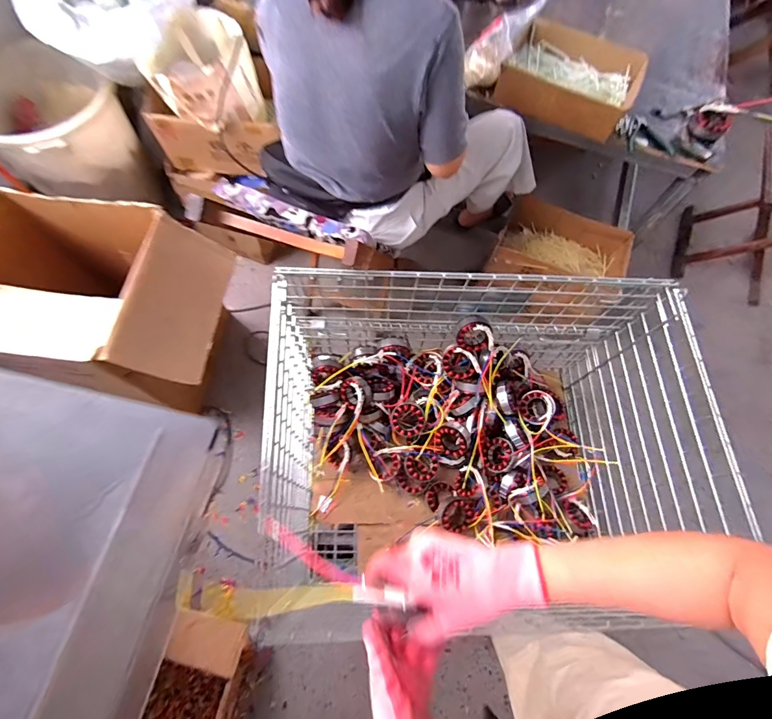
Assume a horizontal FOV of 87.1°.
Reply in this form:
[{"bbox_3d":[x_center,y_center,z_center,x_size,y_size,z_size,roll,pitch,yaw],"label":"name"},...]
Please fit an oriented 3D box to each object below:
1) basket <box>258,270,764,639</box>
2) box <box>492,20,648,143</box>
[{"bbox_3d":[0.177,0.169,0.935,0.785,0.516,0.541,1,68,-3],"label":"basket"},{"bbox_3d":[0.463,-0.707,1.016,0.306,0.082,0.244,25,68,7],"label":"box"}]

